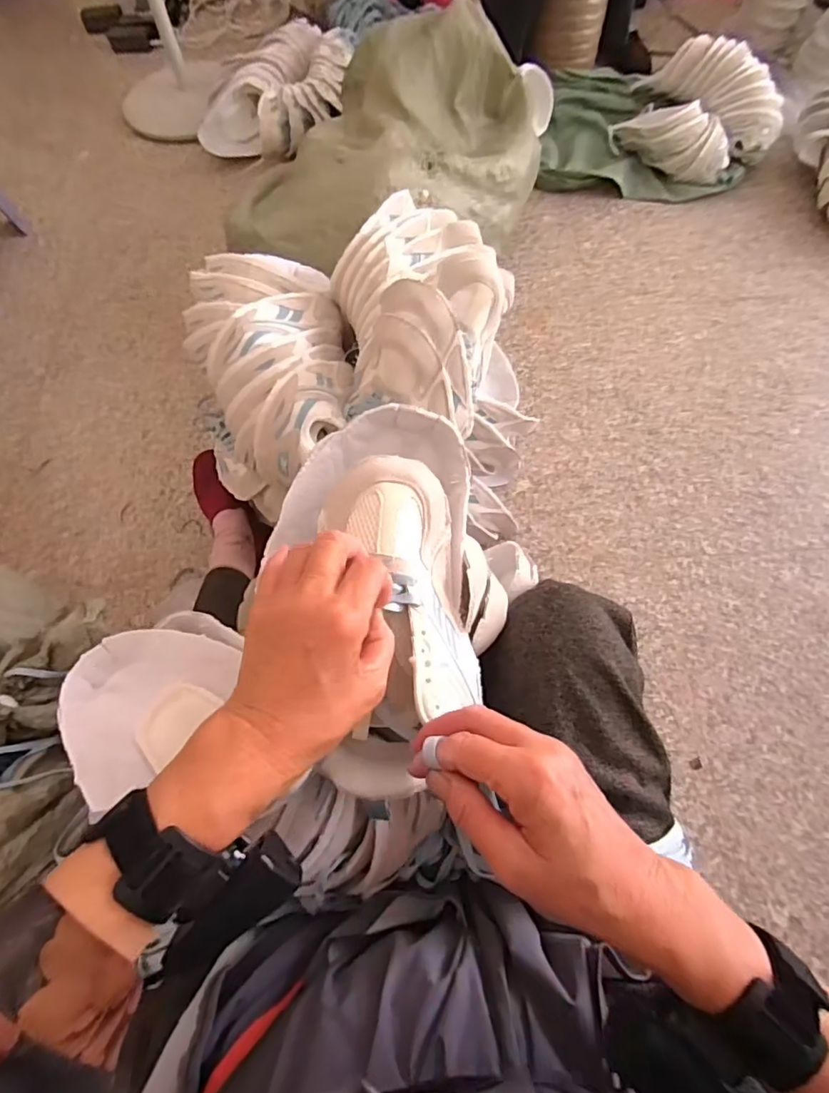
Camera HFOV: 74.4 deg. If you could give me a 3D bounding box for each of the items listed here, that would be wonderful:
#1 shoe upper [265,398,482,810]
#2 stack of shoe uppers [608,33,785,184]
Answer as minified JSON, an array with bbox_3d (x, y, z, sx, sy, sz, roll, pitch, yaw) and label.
[{"bbox_3d":[-0.029,0.032,0.393,0.153,0.073,0.267,-6,72,-1],"label":"shoe upper"},{"bbox_3d":[0.671,-1.053,1.320,0.387,0.157,0.264,39,72,18],"label":"stack of shoe uppers"}]

